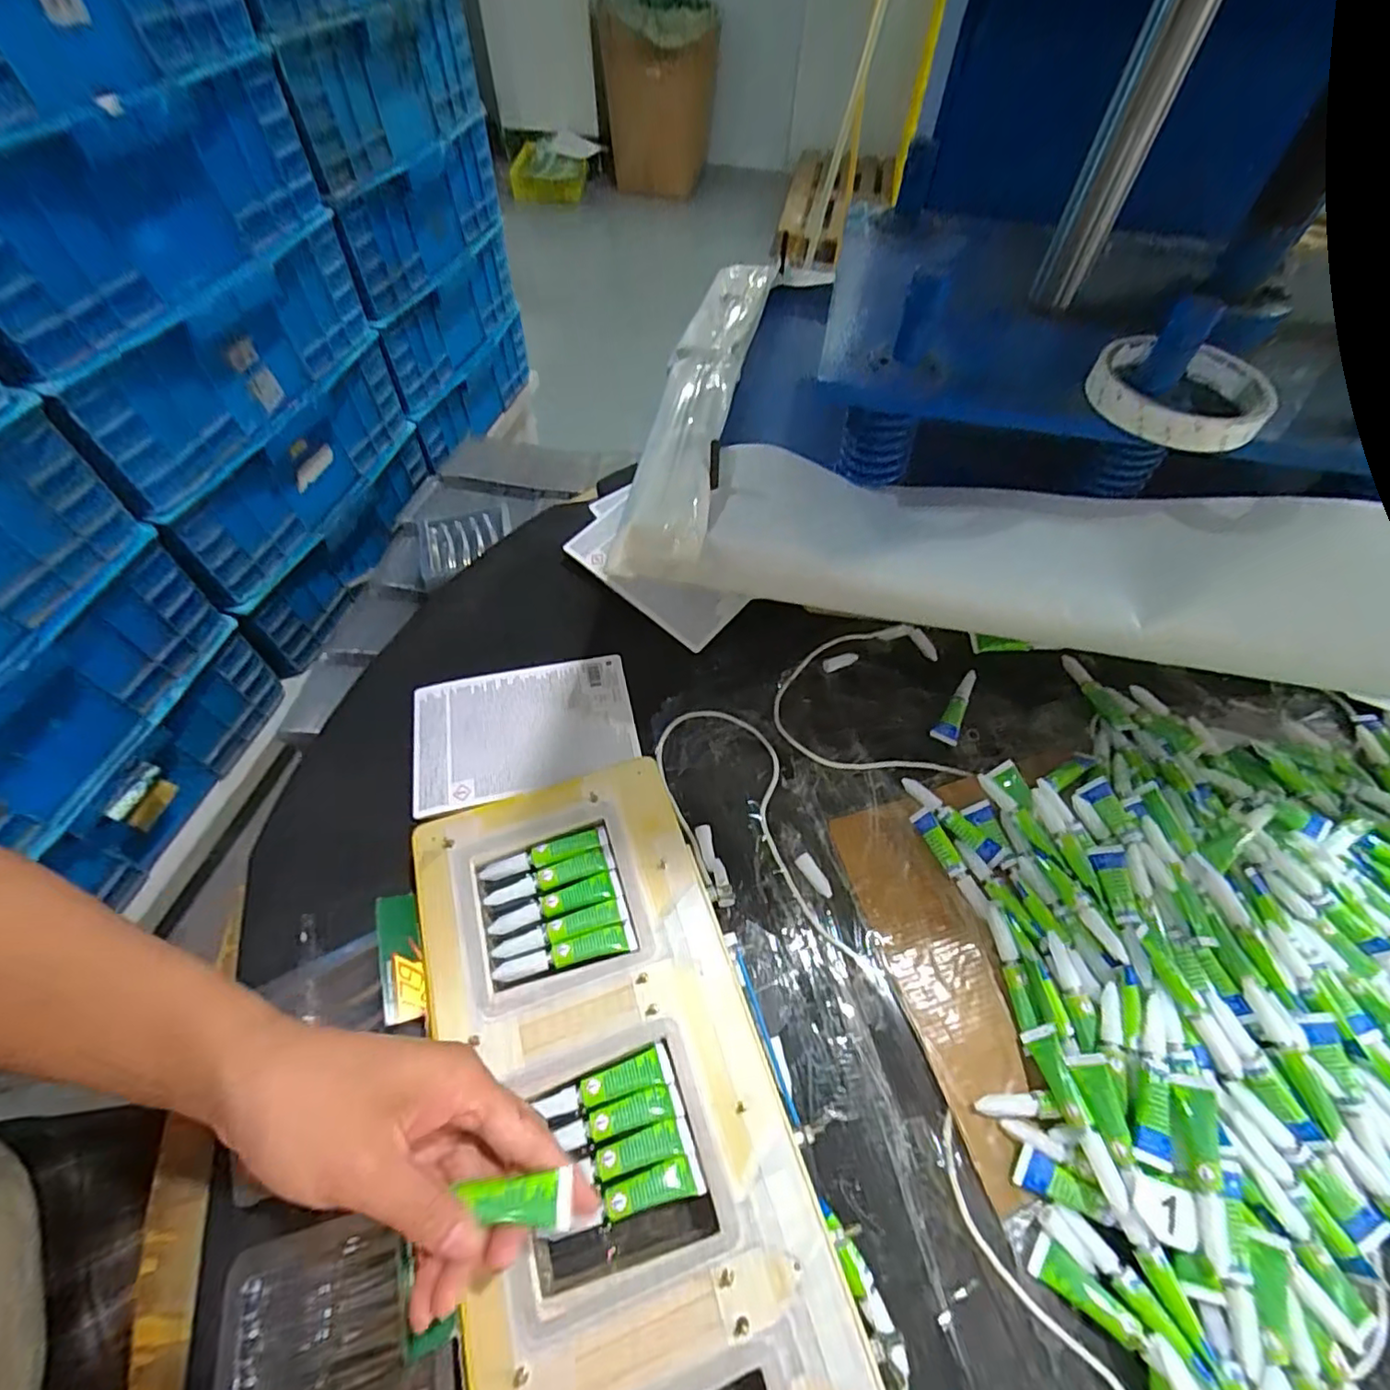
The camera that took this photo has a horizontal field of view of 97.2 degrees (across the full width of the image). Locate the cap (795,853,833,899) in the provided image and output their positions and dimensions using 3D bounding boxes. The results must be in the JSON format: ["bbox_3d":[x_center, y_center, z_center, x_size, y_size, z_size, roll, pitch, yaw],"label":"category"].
[{"bbox_3d":[0.082,0.124,0.419,0.011,0.007,0.032,-32,62,-20],"label":"cap"}]

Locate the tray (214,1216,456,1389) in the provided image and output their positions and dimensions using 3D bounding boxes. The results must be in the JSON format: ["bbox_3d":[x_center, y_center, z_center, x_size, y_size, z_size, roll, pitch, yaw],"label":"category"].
[{"bbox_3d":[-0.170,0.315,0.290,0.104,0.014,0.103,-12,57,-8],"label":"tray"}]

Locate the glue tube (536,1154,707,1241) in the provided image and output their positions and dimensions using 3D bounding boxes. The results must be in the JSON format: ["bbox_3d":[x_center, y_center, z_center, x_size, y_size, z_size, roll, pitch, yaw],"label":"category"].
[{"bbox_3d":[-0.036,0.252,0.306,0.080,0.013,0.017,-13,58,-9],"label":"glue tube"}]

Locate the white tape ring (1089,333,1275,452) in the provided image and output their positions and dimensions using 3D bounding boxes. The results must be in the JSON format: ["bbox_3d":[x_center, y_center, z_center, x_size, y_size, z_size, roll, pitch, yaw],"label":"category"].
[{"bbox_3d":[0.266,-0.167,0.336,0.086,0.015,0.086,1,56,-1],"label":"white tape ring"}]

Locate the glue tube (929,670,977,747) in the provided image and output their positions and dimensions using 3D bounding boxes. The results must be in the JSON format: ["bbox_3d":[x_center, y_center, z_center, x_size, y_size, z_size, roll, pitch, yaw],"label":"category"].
[{"bbox_3d":[0.214,0.009,0.496,0.019,0.011,0.082,30,62,18],"label":"glue tube"}]

